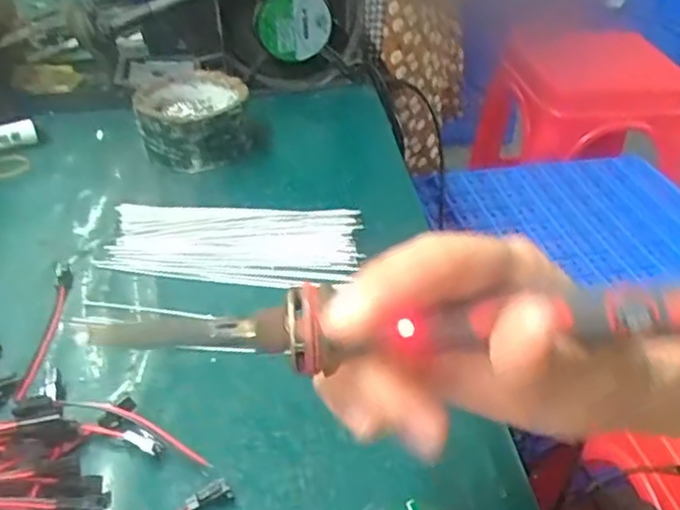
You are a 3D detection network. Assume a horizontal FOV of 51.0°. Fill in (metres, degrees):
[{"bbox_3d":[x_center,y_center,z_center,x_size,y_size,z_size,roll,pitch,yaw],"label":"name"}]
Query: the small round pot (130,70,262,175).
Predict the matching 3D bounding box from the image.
[{"bbox_3d":[-0.108,-0.103,0.533,0.082,0.039,0.081,-9,38,-12],"label":"small round pot"}]

